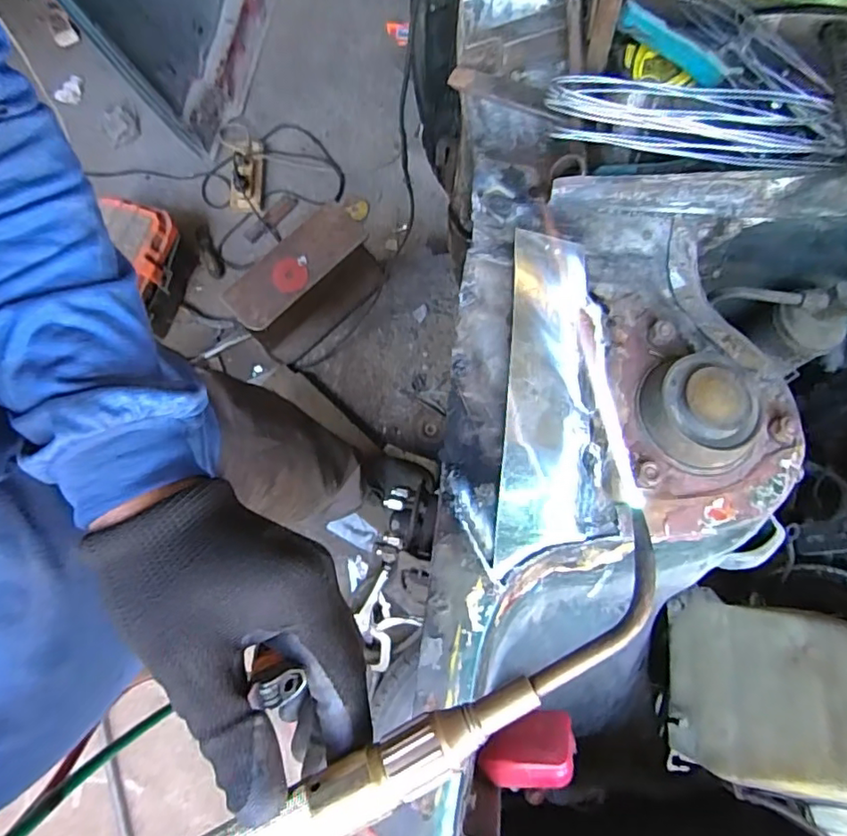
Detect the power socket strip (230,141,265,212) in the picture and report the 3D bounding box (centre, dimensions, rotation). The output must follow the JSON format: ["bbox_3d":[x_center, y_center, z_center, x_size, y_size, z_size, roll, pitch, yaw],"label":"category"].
[{"bbox_3d":[-0.461,-0.635,1.487,0.081,0.031,0.186,7,92,3],"label":"power socket strip"}]

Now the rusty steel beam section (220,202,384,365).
[{"bbox_3d":[-0.267,-0.313,1.321,0.351,0.263,0.145,-44,81,-7],"label":"rusty steel beam section"}]

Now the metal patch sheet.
[{"bbox_3d":[0.089,-0.019,0.371,0.068,0.036,0.227,6,79,2],"label":"metal patch sheet"}]

